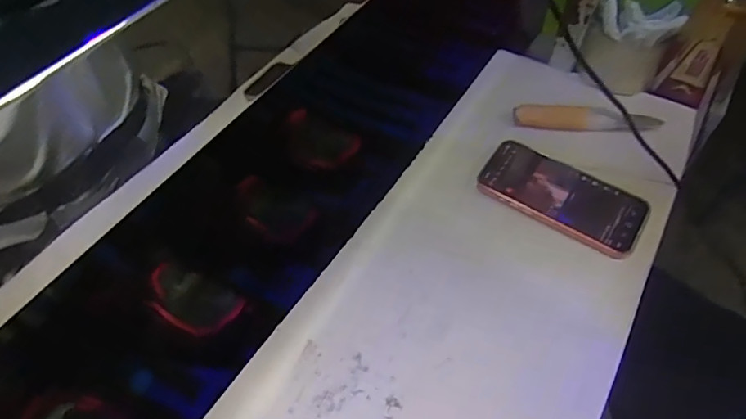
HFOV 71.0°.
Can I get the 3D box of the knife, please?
[{"bbox_3d":[0.257,-0.111,0.623,0.172,0.018,0.031,3,54,5],"label":"knife"}]

